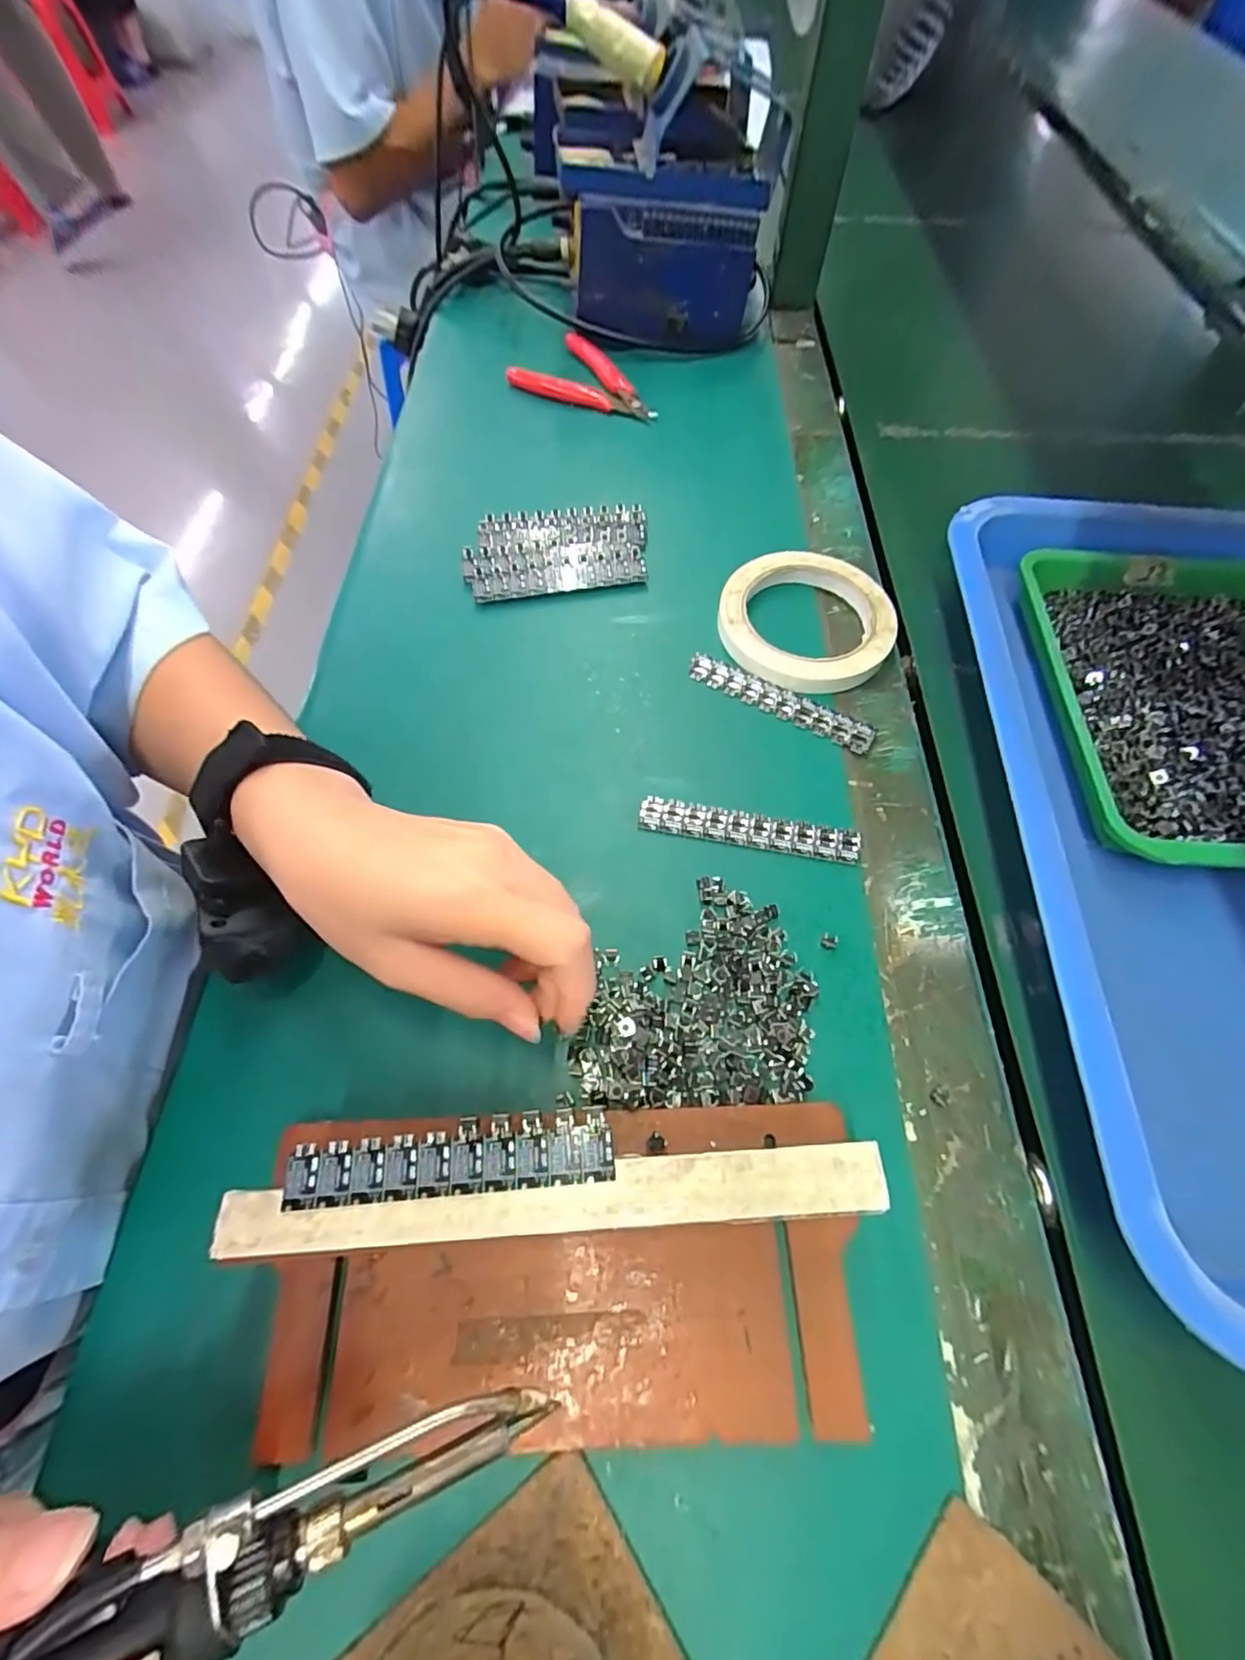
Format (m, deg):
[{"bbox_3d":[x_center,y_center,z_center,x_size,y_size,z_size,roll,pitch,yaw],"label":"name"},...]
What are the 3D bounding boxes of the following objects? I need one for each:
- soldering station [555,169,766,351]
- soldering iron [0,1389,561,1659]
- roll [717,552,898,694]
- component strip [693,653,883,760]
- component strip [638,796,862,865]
[{"bbox_3d":[0.031,-0.468,0.499,0.152,0.103,0.089,3,62,1],"label":"soldering station"},{"bbox_3d":[-0.119,0.182,0.135,0.208,0.020,0.024,-14,62,-19],"label":"soldering iron"},{"bbox_3d":[0.112,-0.127,0.373,0.100,0.016,0.105,0,62,0],"label":"roll"},{"bbox_3d":[0.089,-0.073,0.349,0.109,0.006,0.019,27,66,13],"label":"component strip"},{"bbox_3d":[0.064,0.000,0.310,0.110,0.005,0.018,10,63,5],"label":"component strip"}]

